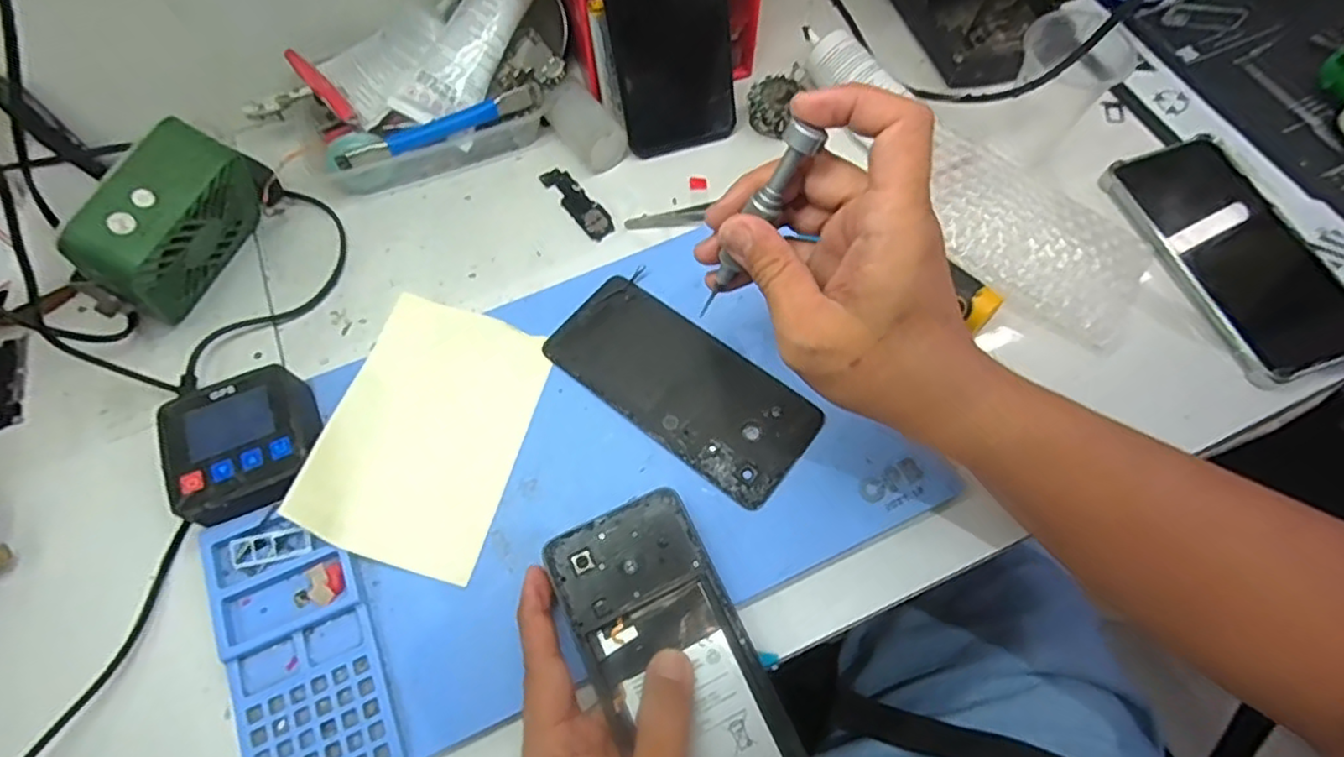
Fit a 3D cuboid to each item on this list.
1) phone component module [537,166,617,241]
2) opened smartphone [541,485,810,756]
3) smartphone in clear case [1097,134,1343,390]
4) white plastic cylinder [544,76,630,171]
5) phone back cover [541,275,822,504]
[{"bbox_3d":[-0.065,-0.123,0.460,0.020,0.004,0.072,-35,70,-13],"label":"phone component module"},{"bbox_3d":[0.005,0.135,0.313,0.075,0.006,0.160,-30,71,-11],"label":"opened smartphone"},{"bbox_3d":[0.357,-0.080,0.419,0.090,0.018,0.168,-17,67,-6],"label":"smartphone in clear case"},{"bbox_3d":[-0.060,-0.175,0.467,0.037,0.034,0.066,-31,69,-11],"label":"white plastic cylinder"},{"bbox_3d":[0.004,0.002,0.388,0.158,0.004,0.073,36,71,17],"label":"phone back cover"}]

